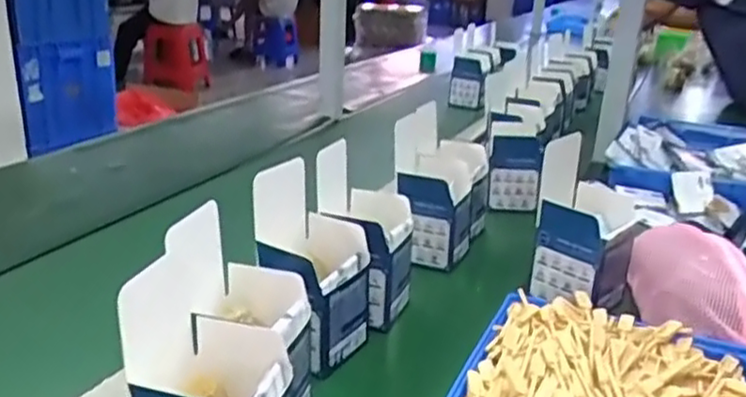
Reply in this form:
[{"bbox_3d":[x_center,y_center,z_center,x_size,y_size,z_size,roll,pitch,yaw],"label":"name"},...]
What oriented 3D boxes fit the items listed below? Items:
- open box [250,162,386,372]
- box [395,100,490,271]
[{"bbox_3d":[-0.053,0.059,0.660,0.084,0.174,0.112,14,23,29],"label":"open box"},{"bbox_3d":[0.091,-0.025,0.920,0.103,0.174,0.181,9,21,16],"label":"box"}]

